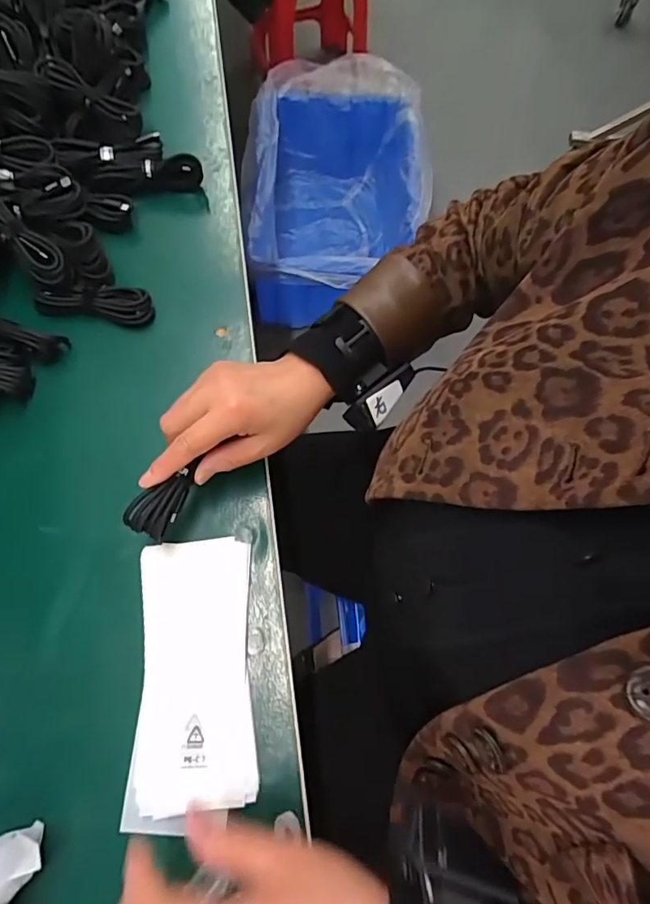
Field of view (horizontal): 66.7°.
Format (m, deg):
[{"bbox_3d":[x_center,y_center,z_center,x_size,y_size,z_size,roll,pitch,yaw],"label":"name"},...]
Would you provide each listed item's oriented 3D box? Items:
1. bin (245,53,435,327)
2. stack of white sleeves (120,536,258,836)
[{"bbox_3d":[0.035,-0.676,1.326,0.445,0.325,0.692,2,69,-1],"label":"bin"},{"bbox_3d":[-0.095,0.158,0.358,0.082,0.015,0.185,-2,69,-3],"label":"stack of white sleeves"}]

